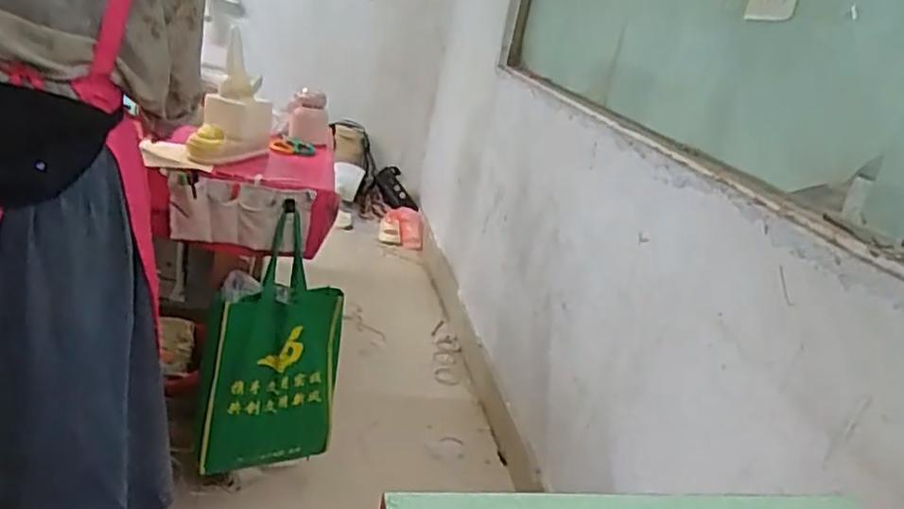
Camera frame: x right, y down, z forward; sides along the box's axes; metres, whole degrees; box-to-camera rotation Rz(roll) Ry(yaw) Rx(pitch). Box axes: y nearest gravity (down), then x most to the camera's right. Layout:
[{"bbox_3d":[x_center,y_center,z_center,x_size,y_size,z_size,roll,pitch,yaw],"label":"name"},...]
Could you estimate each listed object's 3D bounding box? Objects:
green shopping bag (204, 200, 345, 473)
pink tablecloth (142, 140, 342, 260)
[{"bbox_3d":[-0.378,0.213,1.463,0.275,0.502,0.102,0,23,-28],"label":"green shopping bag"},{"bbox_3d":[-0.446,-0.138,1.512,0.361,0.151,0.333,6,21,-15],"label":"pink tablecloth"}]

